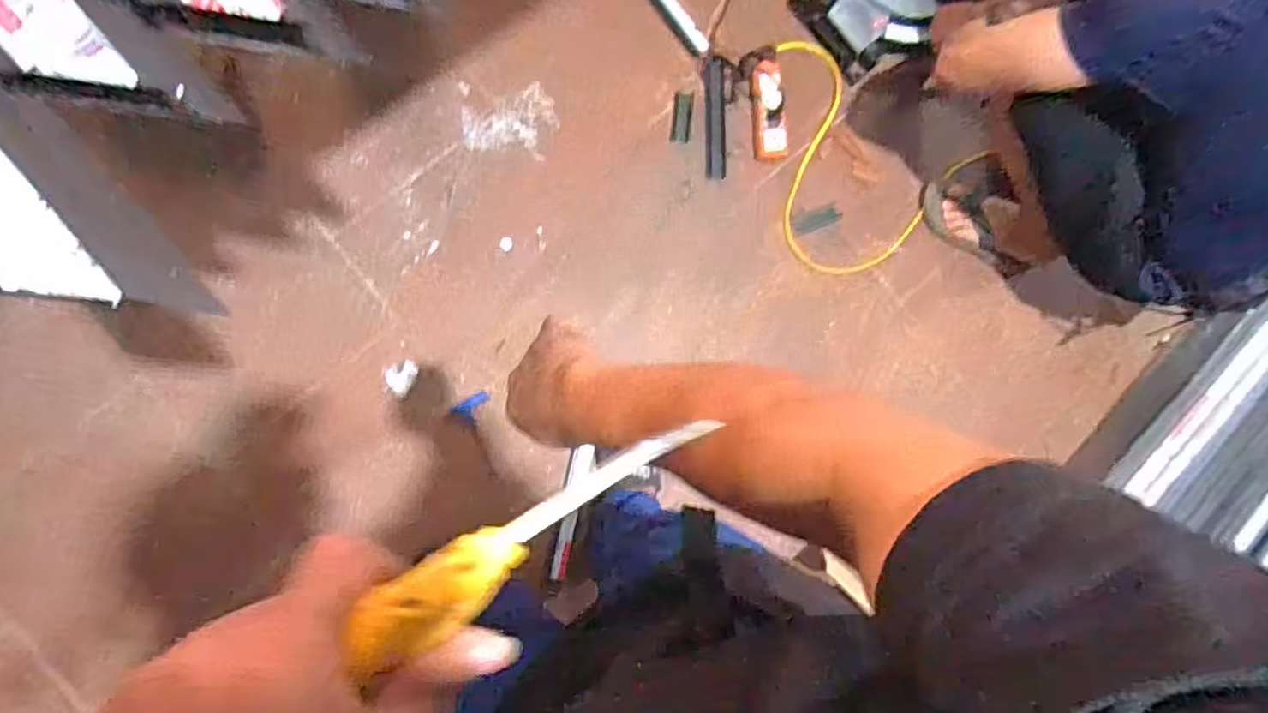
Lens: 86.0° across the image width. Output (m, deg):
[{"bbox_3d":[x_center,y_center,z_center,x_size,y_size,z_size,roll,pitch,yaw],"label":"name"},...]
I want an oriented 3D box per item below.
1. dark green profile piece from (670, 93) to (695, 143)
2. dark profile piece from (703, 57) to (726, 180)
[{"bbox_3d":[0.097,-0.478,1.355,0.039,0.006,0.100,7,85,-8],"label":"dark green profile piece"},{"bbox_3d":[0.163,-0.479,1.359,0.044,0.011,0.247,-1,86,-9],"label":"dark profile piece"}]

